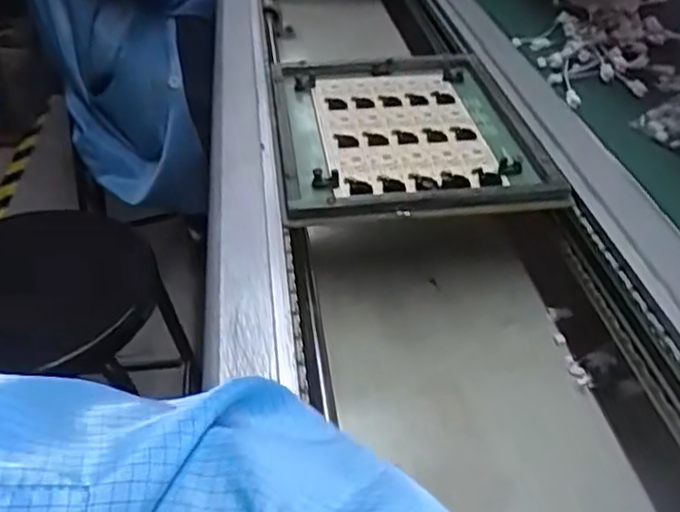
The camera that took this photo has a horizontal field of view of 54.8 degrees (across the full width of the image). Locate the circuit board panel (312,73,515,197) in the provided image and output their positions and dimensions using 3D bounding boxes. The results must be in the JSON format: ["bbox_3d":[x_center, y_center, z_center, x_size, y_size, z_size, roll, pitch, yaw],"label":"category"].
[{"bbox_3d":[0.050,-0.112,0.571,0.132,0.012,0.212,-4,39,-5],"label":"circuit board panel"}]

